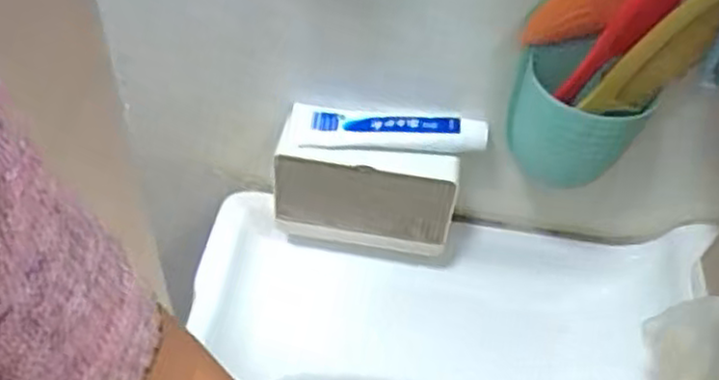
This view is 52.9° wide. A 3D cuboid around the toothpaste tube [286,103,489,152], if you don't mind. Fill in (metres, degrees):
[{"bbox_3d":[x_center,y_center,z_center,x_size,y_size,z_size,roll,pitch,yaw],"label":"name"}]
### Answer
[{"bbox_3d":[0.023,-0.052,0.617,0.166,0.031,0.036,8,49,1],"label":"toothpaste tube"}]

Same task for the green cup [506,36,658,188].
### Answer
[{"bbox_3d":[0.167,-0.049,0.575,0.099,0.116,0.059,15,50,7],"label":"green cup"}]

